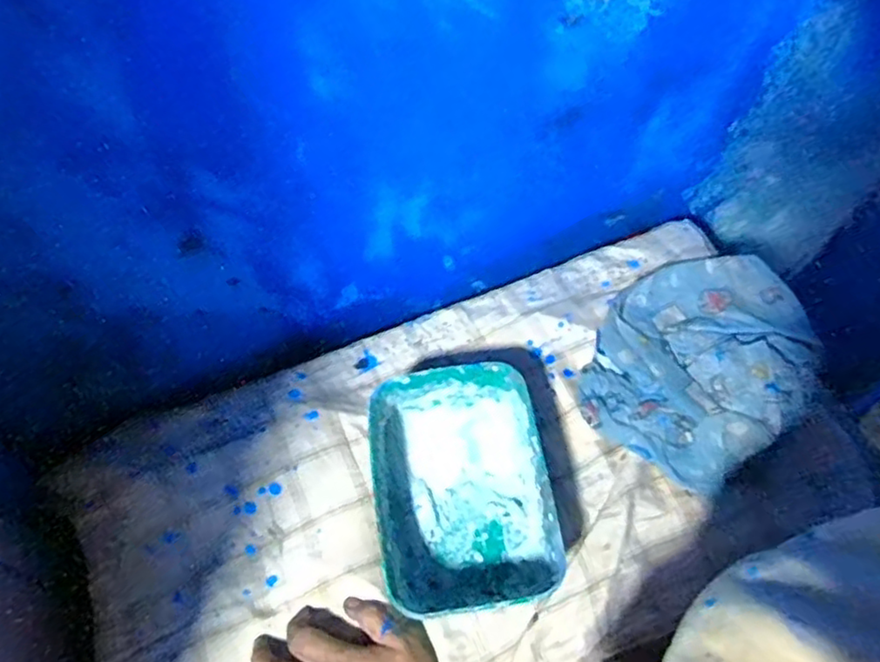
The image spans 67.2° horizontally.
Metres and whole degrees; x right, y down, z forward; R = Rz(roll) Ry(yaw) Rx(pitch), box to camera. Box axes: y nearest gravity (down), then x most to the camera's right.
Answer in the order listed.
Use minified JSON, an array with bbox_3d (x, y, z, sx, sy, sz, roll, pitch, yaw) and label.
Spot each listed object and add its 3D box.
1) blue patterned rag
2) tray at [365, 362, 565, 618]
[{"bbox_3d":[0.265,0.025,0.641,0.272,0.047,0.197,-33,64,-17],"label":"blue patterned rag"},{"bbox_3d":[0.016,0.133,0.570,0.137,0.069,0.188,-8,59,-3],"label":"tray"}]

